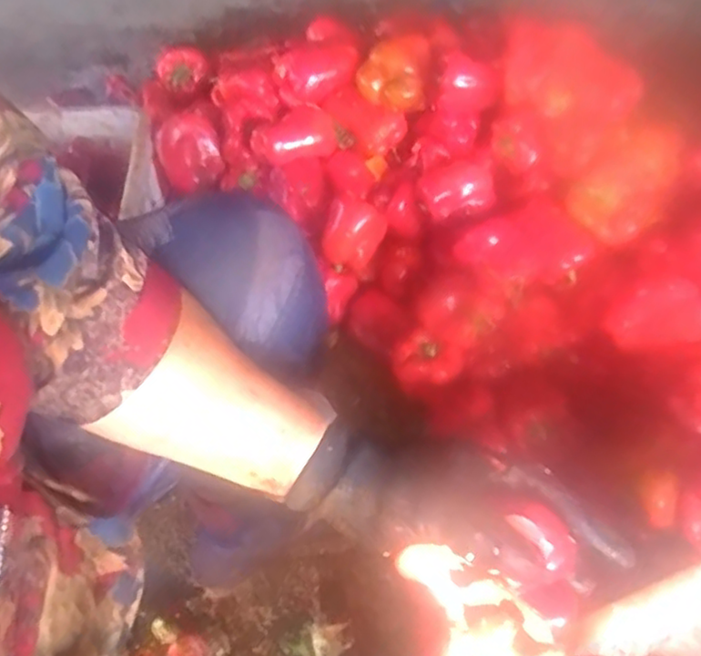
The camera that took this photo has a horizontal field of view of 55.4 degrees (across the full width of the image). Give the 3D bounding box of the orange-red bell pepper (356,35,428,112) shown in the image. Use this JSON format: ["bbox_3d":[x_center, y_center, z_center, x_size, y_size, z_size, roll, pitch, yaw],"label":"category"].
[{"bbox_3d":[0.058,-0.350,0.908,0.094,0.083,0.070,4,47,3],"label":"orange-red bell pepper"}]

